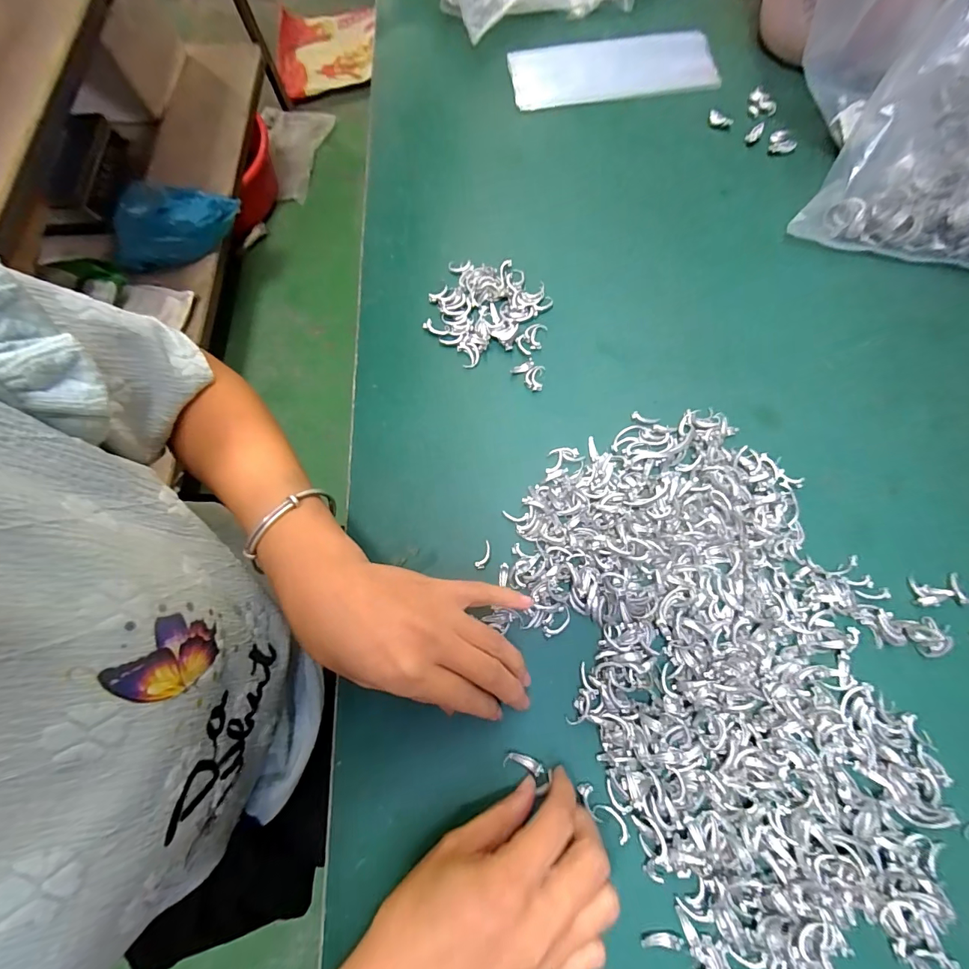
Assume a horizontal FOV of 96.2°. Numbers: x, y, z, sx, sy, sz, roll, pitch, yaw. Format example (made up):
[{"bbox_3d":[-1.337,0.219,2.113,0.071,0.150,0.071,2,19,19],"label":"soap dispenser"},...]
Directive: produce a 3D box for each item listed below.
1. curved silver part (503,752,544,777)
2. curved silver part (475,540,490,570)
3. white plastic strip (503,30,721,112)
[{"bbox_3d":[0.023,0.165,0.257,0.023,0.004,0.008,17,74,7],"label":"curved silver part"},{"bbox_3d":[0.000,0.048,0.295,0.007,0.004,0.020,21,75,8],"label":"curved silver part"},{"bbox_3d":[0.126,-0.416,0.435,0.200,0.010,0.080,-7,79,-3],"label":"white plastic strip"}]

